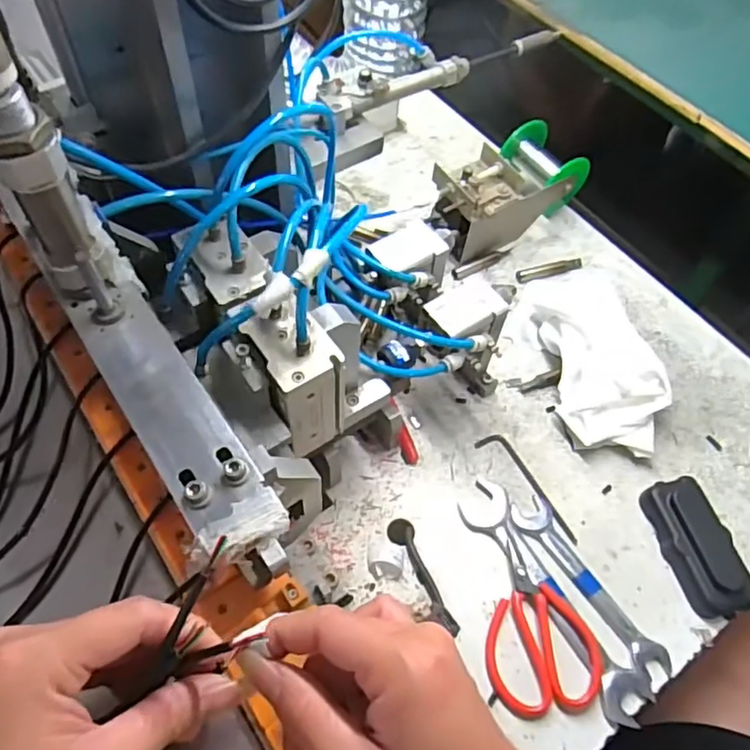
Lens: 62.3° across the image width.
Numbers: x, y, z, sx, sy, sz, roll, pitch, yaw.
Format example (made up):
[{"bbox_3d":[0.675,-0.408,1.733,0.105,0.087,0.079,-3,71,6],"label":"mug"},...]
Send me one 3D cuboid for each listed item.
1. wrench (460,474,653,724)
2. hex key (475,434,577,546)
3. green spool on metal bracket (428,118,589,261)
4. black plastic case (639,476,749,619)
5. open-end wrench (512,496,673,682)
[{"bbox_3d":[0.135,0.165,0.477,0.041,0.006,0.196,-26,63,-19],"label":"wrench"},{"bbox_3d":[0.131,0.094,0.527,0.025,0.004,0.114,-29,64,-20],"label":"hex key"},{"bbox_3d":[0.133,-0.193,0.655,0.171,0.085,0.082,-30,64,-21],"label":"green spool on metal bracket"},{"bbox_3d":[0.260,0.135,0.498,0.055,0.025,0.107,-10,59,-10],"label":"black plastic case"},{"bbox_3d":[0.166,0.163,0.482,0.032,0.005,0.153,-25,63,-19],"label":"open-end wrench"}]

